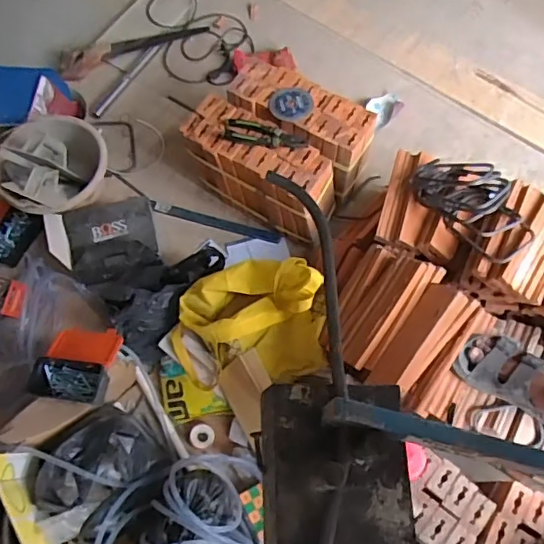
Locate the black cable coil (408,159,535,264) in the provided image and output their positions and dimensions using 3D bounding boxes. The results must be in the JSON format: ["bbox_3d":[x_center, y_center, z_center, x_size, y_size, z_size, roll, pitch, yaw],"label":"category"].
[{"bbox_3d":[0.402,-0.142,1.122,0.159,0.106,0.270,-34,73,-13],"label":"black cable coil"}]

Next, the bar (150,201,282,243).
[{"bbox_3d":[-0.145,-0.128,1.446,0.344,0.025,0.034,14,70,4],"label":"bar"}]

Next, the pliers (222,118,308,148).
[{"bbox_3d":[-0.014,-0.305,1.262,0.184,0.013,0.058,12,70,4],"label":"pliers"}]

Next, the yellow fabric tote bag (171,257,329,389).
[{"bbox_3d":[-0.057,0.105,1.200,0.316,0.171,0.240,-2,68,-1],"label":"yellow fabric tote bag"}]

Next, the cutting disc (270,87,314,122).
[{"bbox_3d":[0.044,-0.386,1.297,0.092,0.011,0.102,36,73,12],"label":"cutting disc"}]

